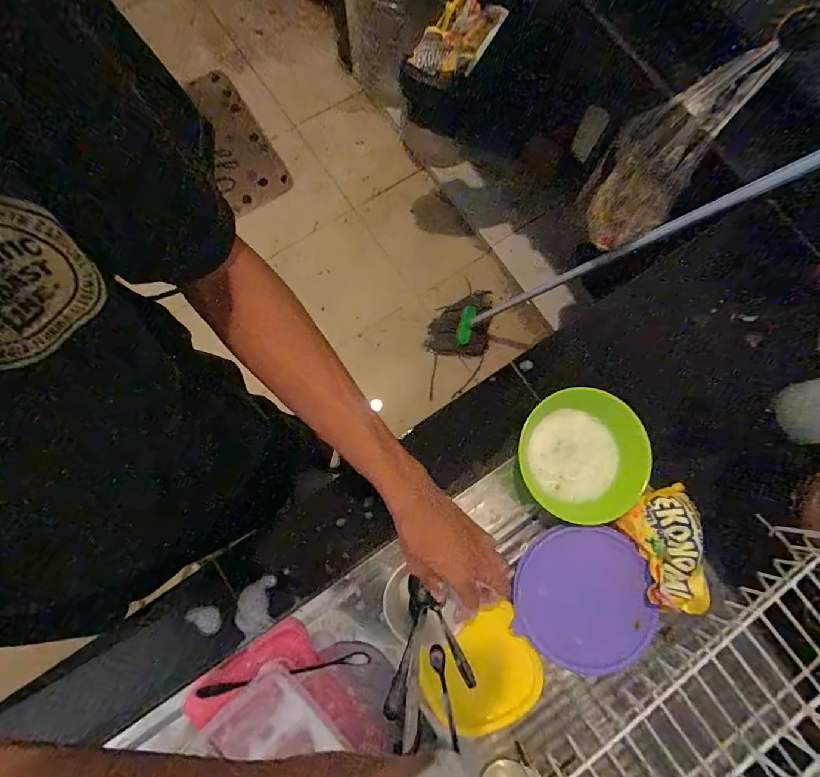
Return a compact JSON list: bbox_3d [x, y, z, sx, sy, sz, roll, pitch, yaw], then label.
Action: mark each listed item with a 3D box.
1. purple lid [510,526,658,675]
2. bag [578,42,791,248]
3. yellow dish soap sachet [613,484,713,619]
[{"bbox_3d":[0.197,0.238,0.499,0.144,0.010,0.148,-4,72,14],"label":"purple lid"},{"bbox_3d":[0.414,-0.385,0.712,0.073,0.333,0.154,-31,80,-31],"label":"bag"},{"bbox_3d":[0.298,0.192,0.504,0.114,0.048,0.144,1,69,-27],"label":"yellow dish soap sachet"}]

